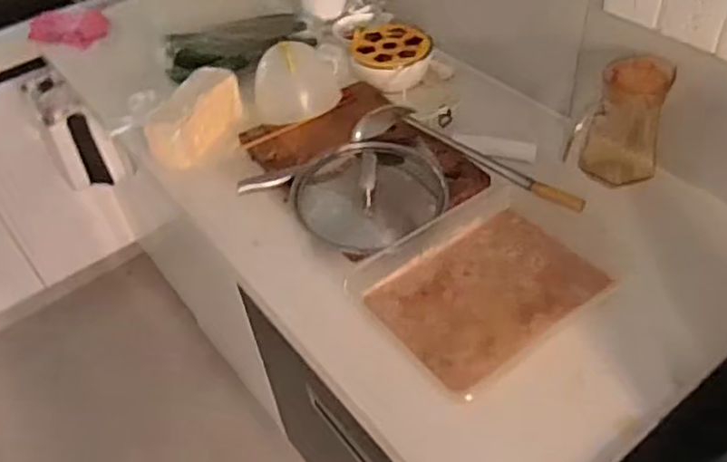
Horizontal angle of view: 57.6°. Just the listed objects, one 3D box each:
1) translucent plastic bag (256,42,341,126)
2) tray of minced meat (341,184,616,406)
[{"bbox_3d":[-0.115,-0.256,1.125,0.146,0.103,0.070,-15,45,-9],"label":"translucent plastic bag"},{"bbox_3d":[0.159,0.062,0.854,0.310,0.039,0.242,-29,49,-22],"label":"tray of minced meat"}]

